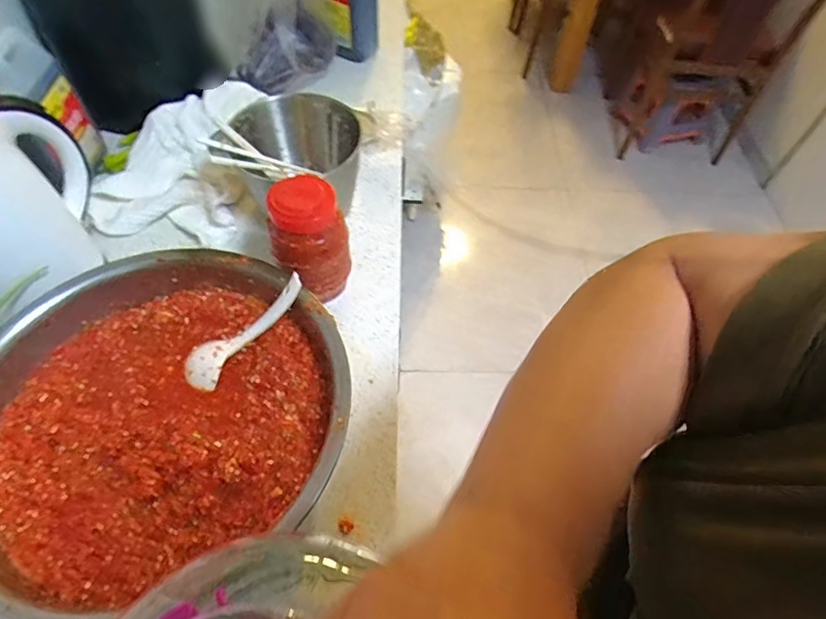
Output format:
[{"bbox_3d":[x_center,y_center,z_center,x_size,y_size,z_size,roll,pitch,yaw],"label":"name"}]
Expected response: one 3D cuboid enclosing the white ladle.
[{"bbox_3d":[-0.182,0.023,0.555,0.165,0.029,0.048,-40,64,4],"label":"white ladle"}]

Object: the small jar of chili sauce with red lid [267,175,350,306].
[{"bbox_3d":[-0.128,-0.081,0.634,0.091,0.162,0.082,-8,57,-9],"label":"small jar of chili sauce with red lid"}]

